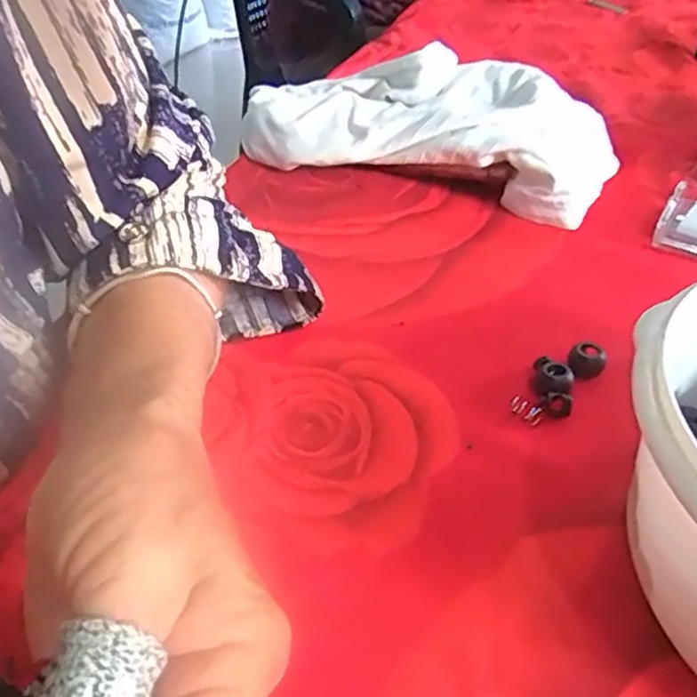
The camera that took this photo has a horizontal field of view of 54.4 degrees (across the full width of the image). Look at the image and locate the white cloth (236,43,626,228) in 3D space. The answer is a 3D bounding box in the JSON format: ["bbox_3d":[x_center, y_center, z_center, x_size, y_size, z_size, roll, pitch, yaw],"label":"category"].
[{"bbox_3d":[0.050,-0.147,0.441,0.235,0.056,0.107,14,42,16],"label":"white cloth"}]

